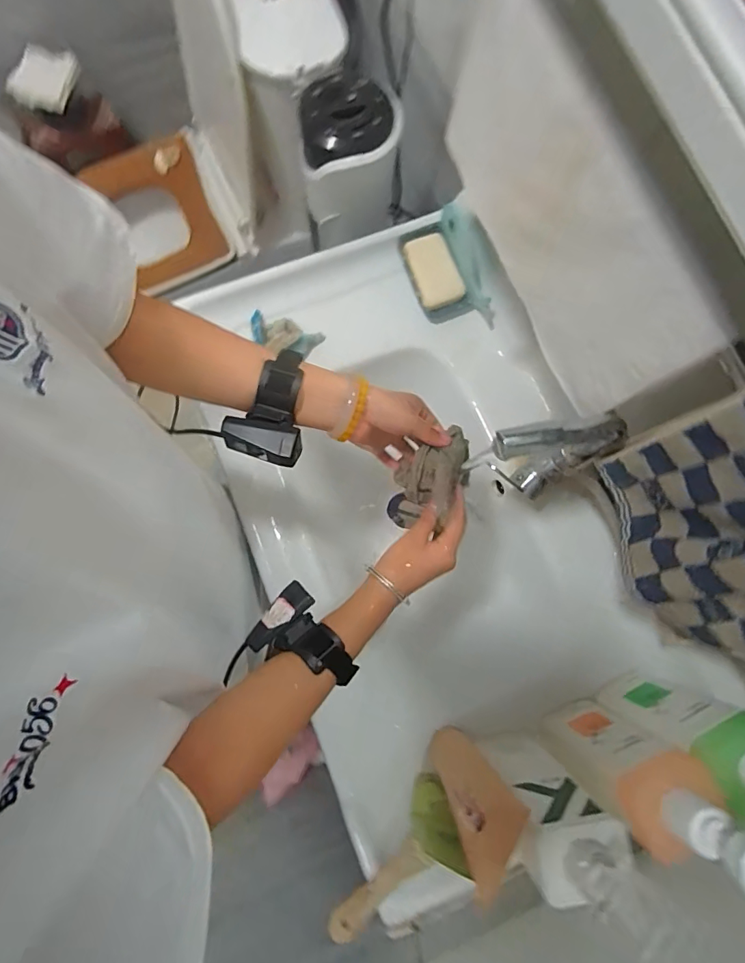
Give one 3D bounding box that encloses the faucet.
[{"bbox_3d":[0.174,-0.019,0.481,0.137,0.170,0.051,-10,80,-3],"label":"faucet"}]

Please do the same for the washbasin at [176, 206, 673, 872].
[{"bbox_3d":[0.061,-0.001,0.650,0.415,0.128,0.674,-16,80,-4],"label":"washbasin"}]

